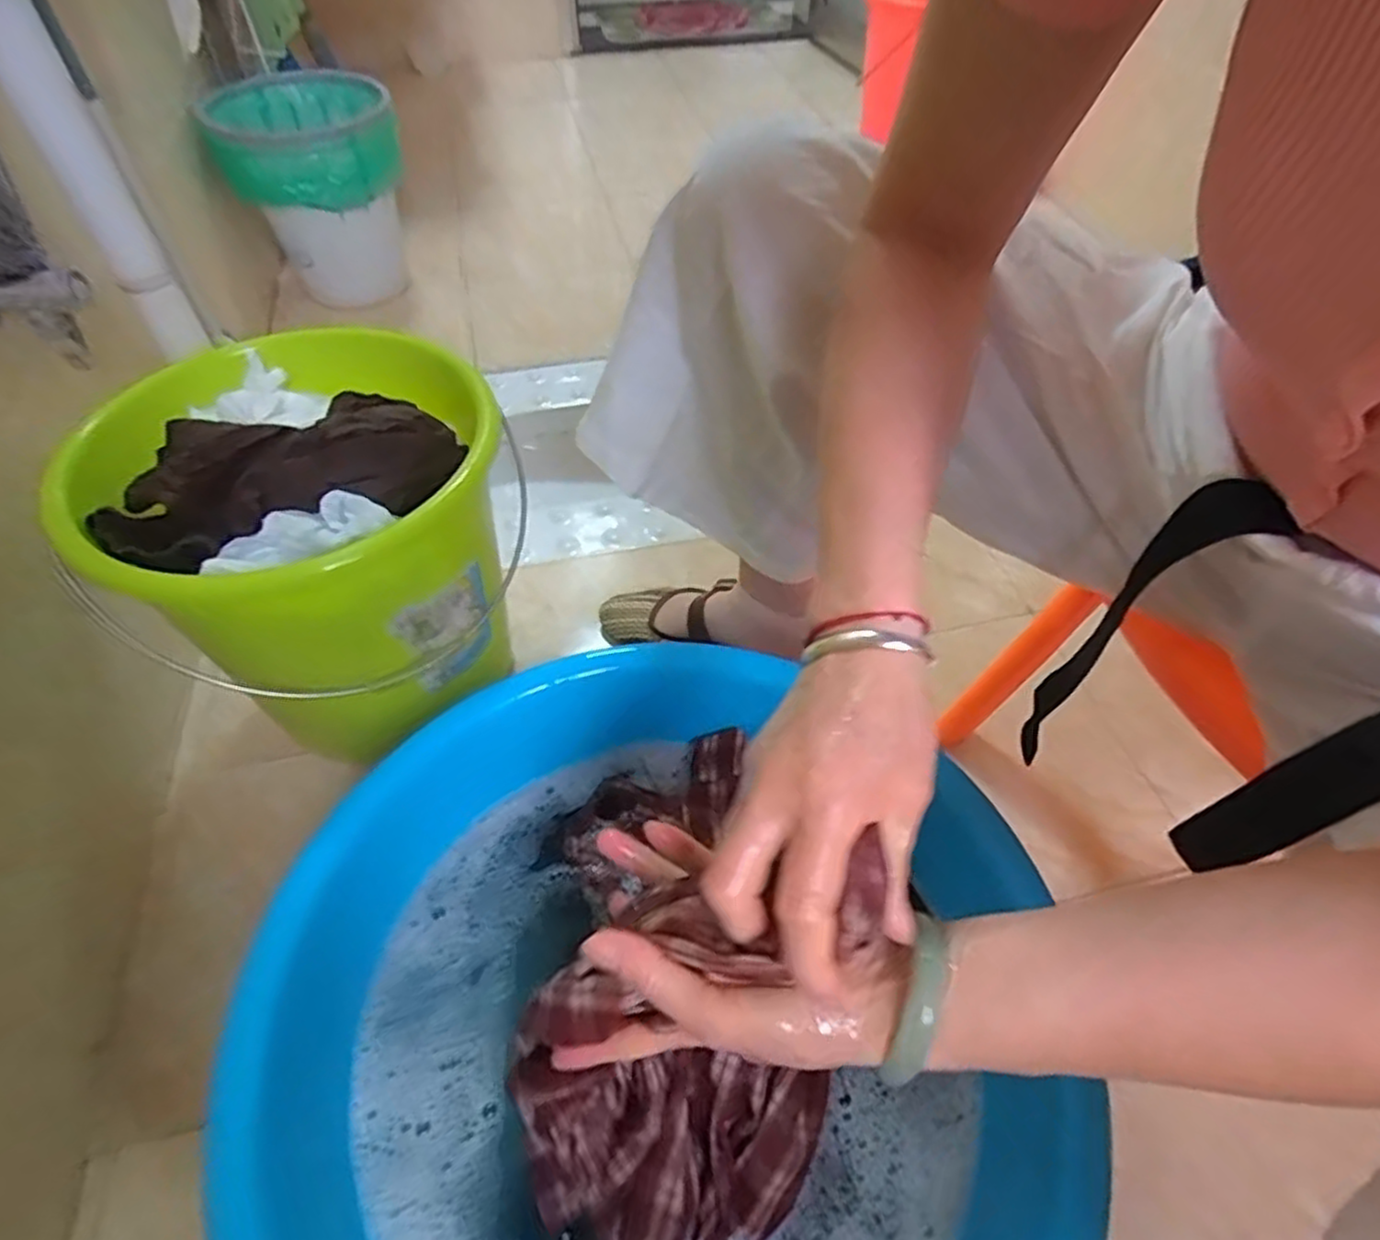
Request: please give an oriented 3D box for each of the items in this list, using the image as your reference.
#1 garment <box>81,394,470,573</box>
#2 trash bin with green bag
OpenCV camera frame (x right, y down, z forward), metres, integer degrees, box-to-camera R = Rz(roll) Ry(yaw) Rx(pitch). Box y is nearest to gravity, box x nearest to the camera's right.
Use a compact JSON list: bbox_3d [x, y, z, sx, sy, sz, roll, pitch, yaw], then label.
[{"bbox_3d":[-0.306,-0.113,0.551,0.250,0.054,0.128,-16,53,-12],"label":"garment"},{"bbox_3d":[-0.577,-0.669,1.185,0.253,0.302,0.270,-16,53,-12],"label":"trash bin with green bag"}]

